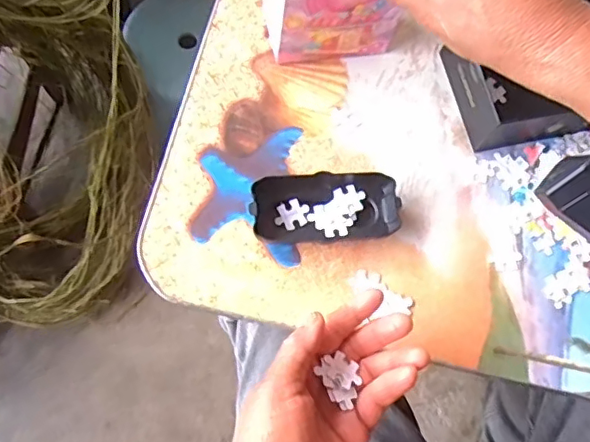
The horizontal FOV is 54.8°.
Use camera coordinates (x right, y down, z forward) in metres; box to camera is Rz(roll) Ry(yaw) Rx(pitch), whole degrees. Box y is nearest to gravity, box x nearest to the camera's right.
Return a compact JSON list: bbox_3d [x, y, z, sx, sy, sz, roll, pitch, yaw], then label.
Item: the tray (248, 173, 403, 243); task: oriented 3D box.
[{"bbox_3d":[0.024,-0.013,0.440,0.111,0.028,0.050,-5,69,-3],"label":"tray"}]

